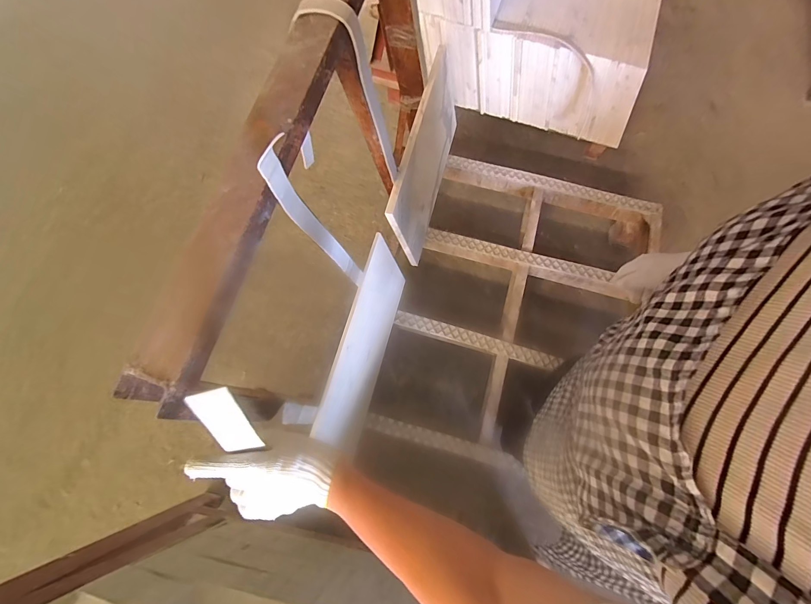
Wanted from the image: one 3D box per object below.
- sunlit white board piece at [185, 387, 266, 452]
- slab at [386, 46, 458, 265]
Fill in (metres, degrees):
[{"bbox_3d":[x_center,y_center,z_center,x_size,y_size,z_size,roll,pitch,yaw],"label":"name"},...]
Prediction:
[{"bbox_3d":[-0.176,0.121,0.342,0.035,0.098,0.010,-13,38,-4],"label":"sunlit white board piece"},{"bbox_3d":[0.082,-0.473,1.094,0.032,0.312,0.694,9,76,21],"label":"slab"}]

